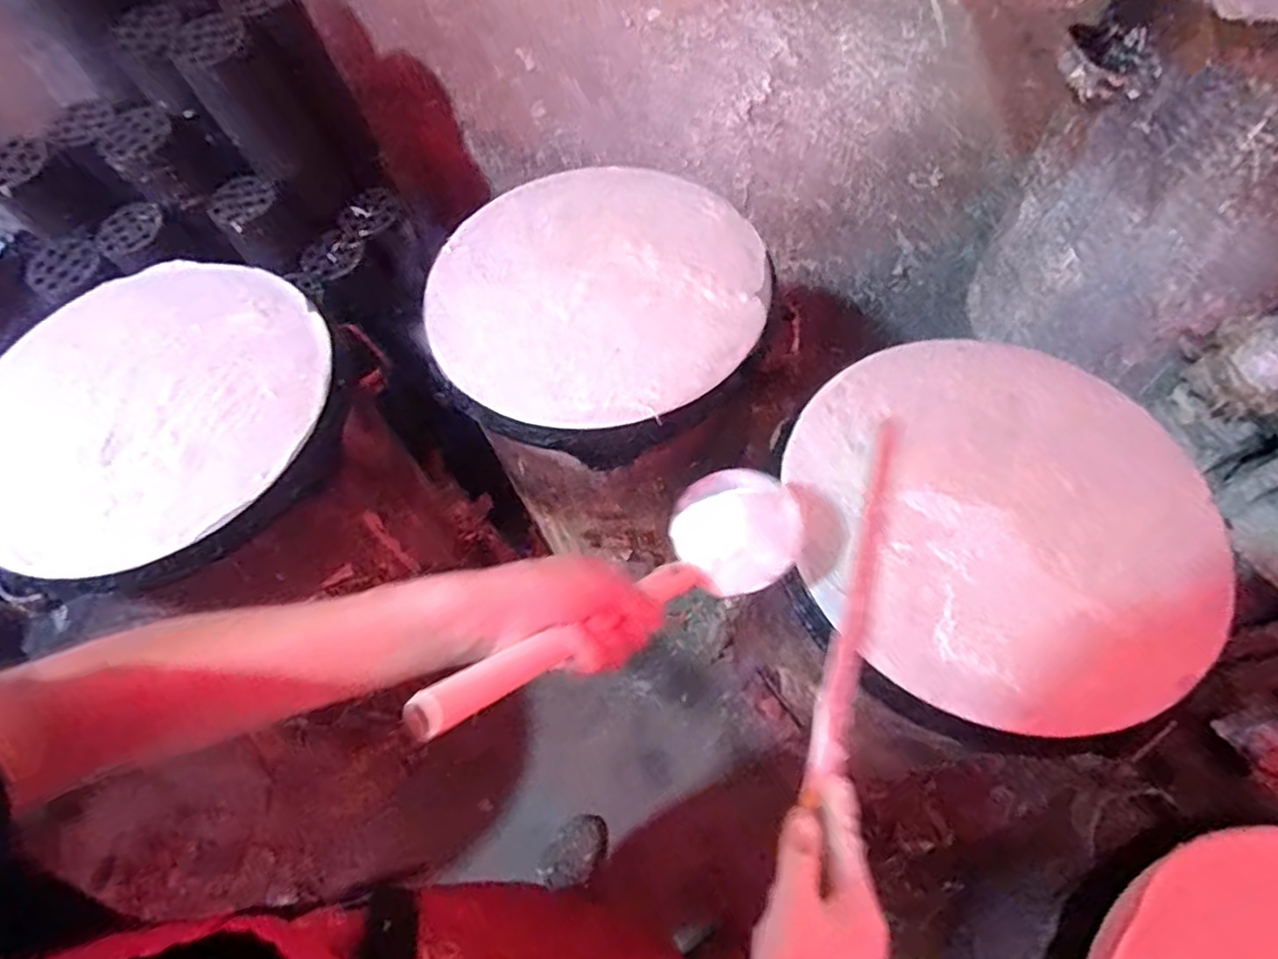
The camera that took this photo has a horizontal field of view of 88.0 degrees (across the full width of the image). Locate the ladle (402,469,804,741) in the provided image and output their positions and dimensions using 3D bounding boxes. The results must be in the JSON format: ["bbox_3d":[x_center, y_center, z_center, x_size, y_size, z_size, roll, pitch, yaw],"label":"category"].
[{"bbox_3d":[-0.003,0.066,0.414,0.089,0.057,0.314,45,37,21],"label":"ladle"}]

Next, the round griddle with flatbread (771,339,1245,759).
[{"bbox_3d":[0.307,0.024,0.580,0.342,0.035,0.379,10,64,7],"label":"round griddle with flatbread"}]

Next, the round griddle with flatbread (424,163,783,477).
[{"bbox_3d":[-0.041,-0.211,0.728,0.356,0.041,0.385,-1,63,2],"label":"round griddle with flatbread"}]

